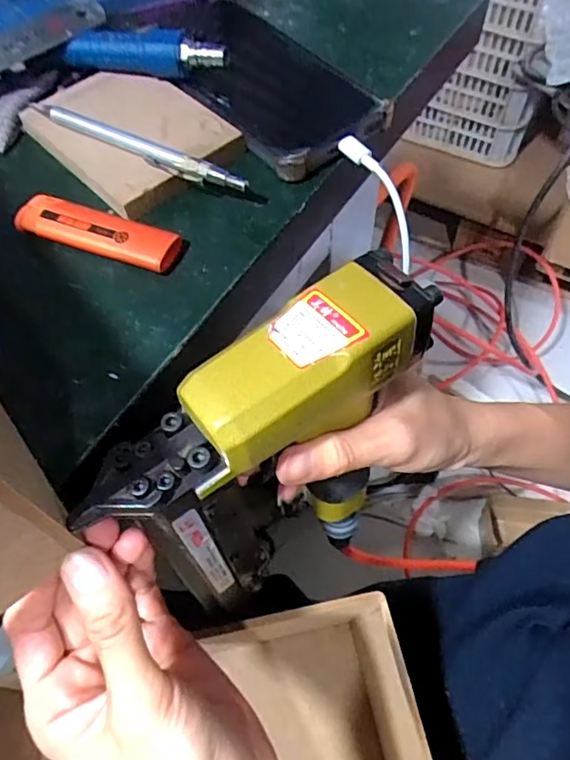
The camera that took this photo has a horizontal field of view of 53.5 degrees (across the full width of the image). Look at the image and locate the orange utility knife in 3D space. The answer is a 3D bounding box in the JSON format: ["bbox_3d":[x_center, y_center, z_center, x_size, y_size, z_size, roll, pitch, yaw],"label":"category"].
[{"bbox_3d":[-0.092,-0.073,0.277,0.085,0.010,0.021,17,61,12],"label":"orange utility knife"}]

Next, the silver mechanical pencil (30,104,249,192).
[{"bbox_3d":[-0.079,-0.123,0.295,0.132,0.008,0.008,26,63,17],"label":"silver mechanical pencil"}]

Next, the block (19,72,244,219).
[{"bbox_3d":[-0.087,-0.140,0.310,0.077,0.015,0.114,-40,65,-20],"label":"block"}]

